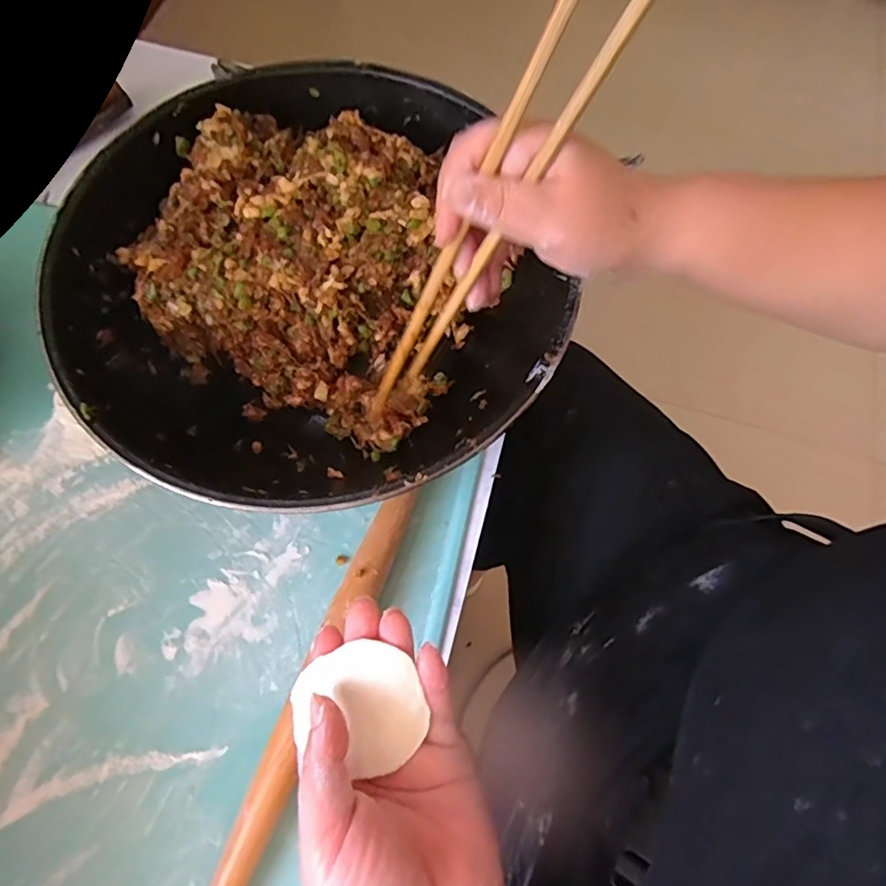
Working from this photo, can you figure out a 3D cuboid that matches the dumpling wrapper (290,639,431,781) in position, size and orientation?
[{"bbox_3d":[-0.037,0.116,0.247,0.057,0.011,0.051,-18,72,-8],"label":"dumpling wrapper"}]

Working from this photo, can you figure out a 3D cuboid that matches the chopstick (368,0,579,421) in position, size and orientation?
[{"bbox_3d":[0.009,-0.103,0.271,0.008,0.267,0.005,43,43,12],"label":"chopstick"}]

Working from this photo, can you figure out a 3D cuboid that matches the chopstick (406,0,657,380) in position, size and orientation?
[{"bbox_3d":[0.033,-0.108,0.260,0.008,0.235,0.008,-21,70,-39],"label":"chopstick"}]

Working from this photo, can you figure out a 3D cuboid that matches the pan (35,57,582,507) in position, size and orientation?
[{"bbox_3d":[-0.078,-0.095,0.386,0.301,0.110,0.300,26,72,7],"label":"pan"}]

